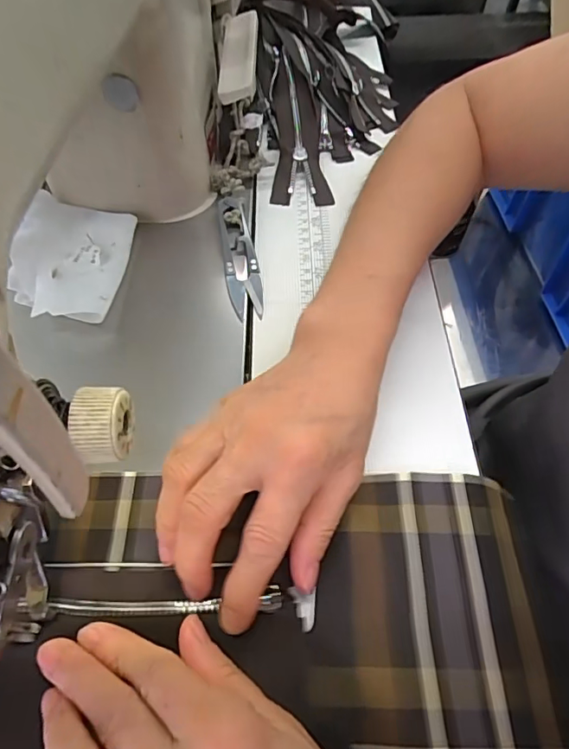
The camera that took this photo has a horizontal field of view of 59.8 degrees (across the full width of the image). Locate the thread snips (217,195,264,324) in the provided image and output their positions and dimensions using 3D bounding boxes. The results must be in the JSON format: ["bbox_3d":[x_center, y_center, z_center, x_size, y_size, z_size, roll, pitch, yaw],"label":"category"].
[{"bbox_3d":[-0.030,-0.084,0.331,0.022,0.011,0.108,-7,57,-6],"label":"thread snips"}]

